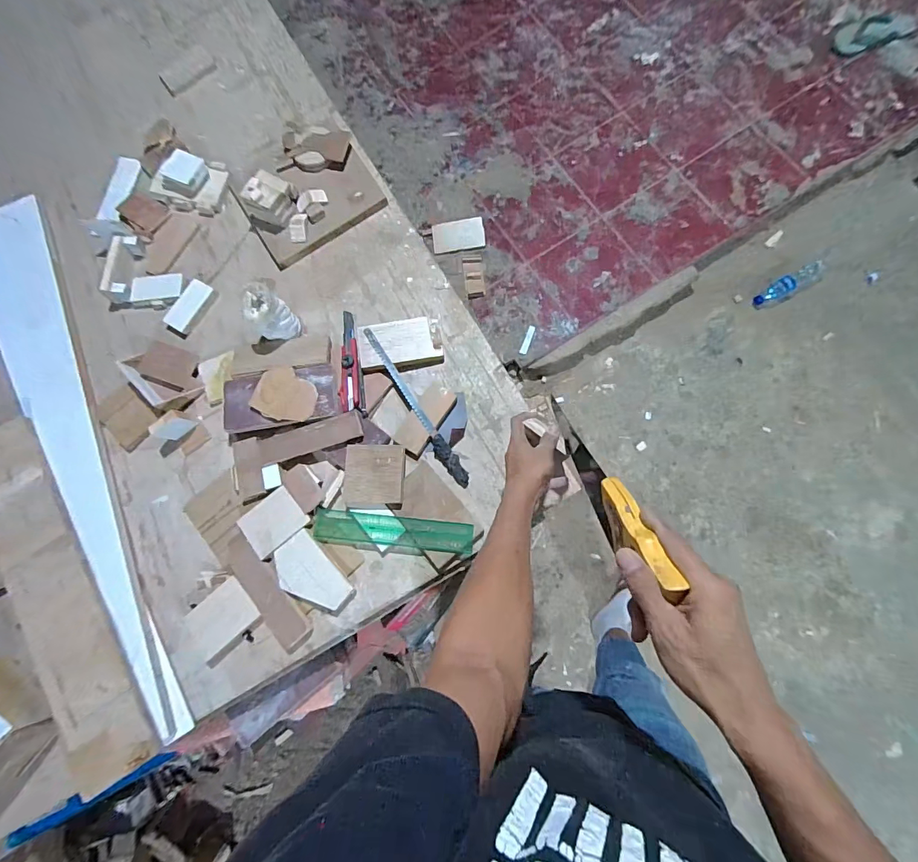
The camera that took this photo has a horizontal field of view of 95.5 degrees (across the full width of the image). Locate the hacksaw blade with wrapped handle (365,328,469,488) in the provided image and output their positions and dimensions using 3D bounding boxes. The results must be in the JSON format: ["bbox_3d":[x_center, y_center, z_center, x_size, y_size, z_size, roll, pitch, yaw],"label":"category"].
[{"bbox_3d":[-0.078,-0.041,0.708,0.028,0.012,0.316,-35,76,-1],"label":"hacksaw blade with wrapped handle"}]

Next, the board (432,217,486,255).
[{"bbox_3d":[-0.002,-0.677,1.444,0.178,0.011,0.109,-5,78,6],"label":"board"}]

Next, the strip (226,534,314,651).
[{"bbox_3d":[-0.305,0.251,0.659,0.059,0.009,0.199,-39,77,-2],"label":"strip"}]

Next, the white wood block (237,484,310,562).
[{"bbox_3d":[-0.303,0.147,0.681,0.097,0.017,0.078,-42,81,-1],"label":"white wood block"}]

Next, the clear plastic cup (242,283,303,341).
[{"bbox_3d":[-0.320,-0.195,0.726,0.064,0.106,0.069,-1,78,7],"label":"clear plastic cup"}]

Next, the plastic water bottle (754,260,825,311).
[{"bbox_3d":[1.110,-0.489,1.398,0.250,0.064,0.074,-28,76,0],"label":"plastic water bottle"}]

